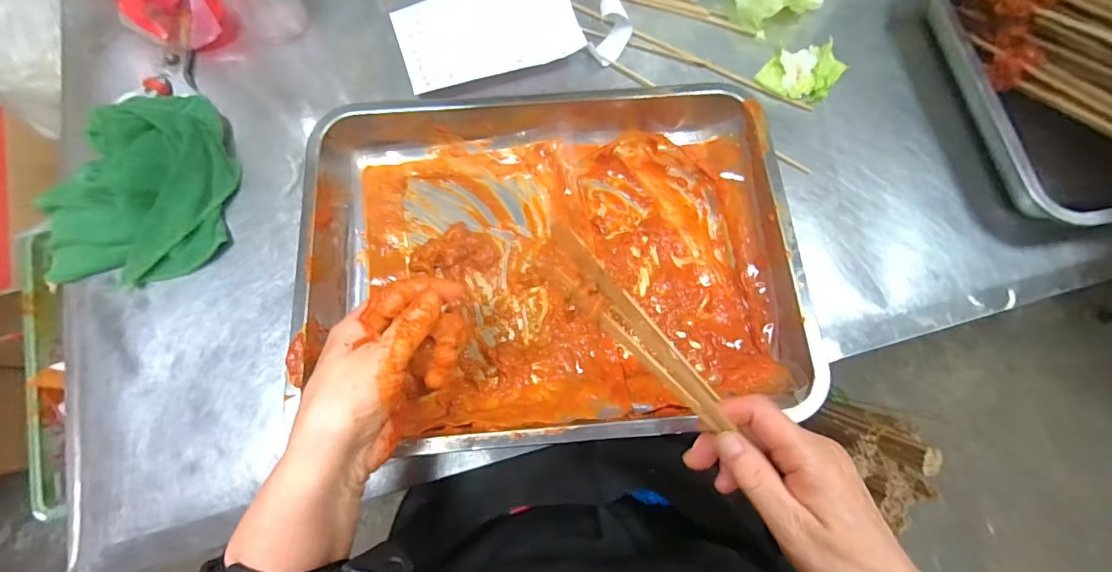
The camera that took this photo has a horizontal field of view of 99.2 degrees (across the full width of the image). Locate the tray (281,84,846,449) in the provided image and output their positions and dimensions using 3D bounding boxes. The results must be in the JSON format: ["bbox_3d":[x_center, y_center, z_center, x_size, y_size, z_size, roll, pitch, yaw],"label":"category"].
[{"bbox_3d":[-0.005,-0.036,0.398,0.385,0.048,0.314,-4,72,-2],"label":"tray"}]

